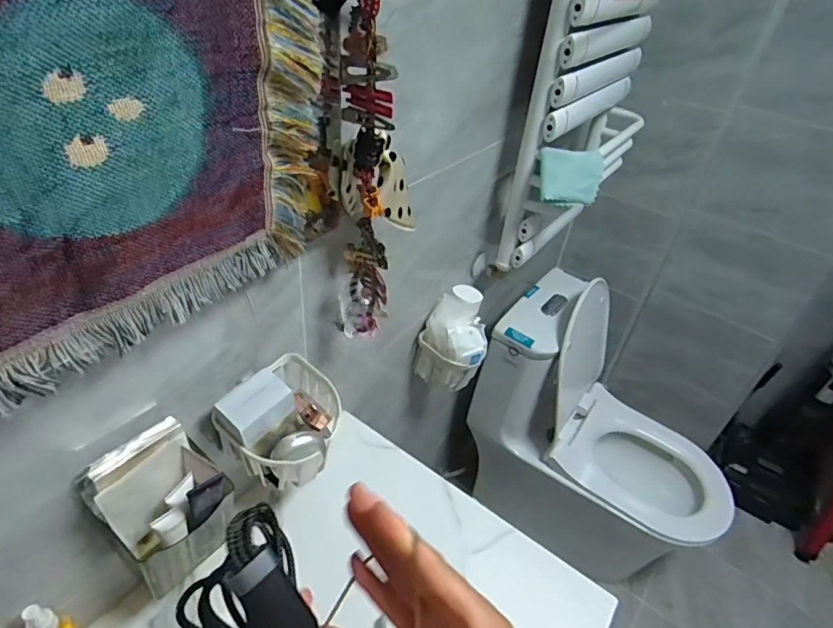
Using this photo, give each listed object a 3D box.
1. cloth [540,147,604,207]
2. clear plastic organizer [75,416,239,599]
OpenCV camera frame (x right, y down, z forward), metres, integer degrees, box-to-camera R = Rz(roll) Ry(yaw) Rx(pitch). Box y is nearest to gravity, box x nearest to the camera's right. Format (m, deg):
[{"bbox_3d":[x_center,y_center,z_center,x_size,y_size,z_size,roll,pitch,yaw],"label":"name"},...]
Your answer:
[{"bbox_3d":[0.285,-0.250,0.906,0.113,0.085,0.064,1,39,-7],"label":"cloth"},{"bbox_3d":[-0.246,0.186,0.493,0.082,0.119,0.105,26,42,23],"label":"clear plastic organizer"}]

